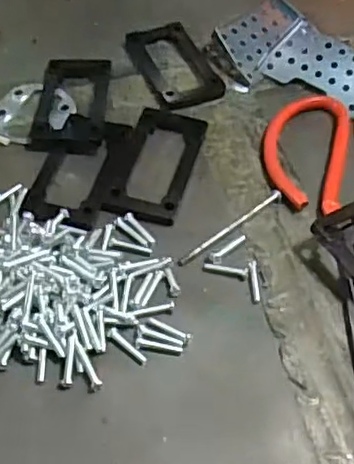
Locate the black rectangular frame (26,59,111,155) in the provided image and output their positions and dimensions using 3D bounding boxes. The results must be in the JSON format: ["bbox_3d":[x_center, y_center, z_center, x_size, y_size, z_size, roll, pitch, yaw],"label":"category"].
[{"bbox_3d":[-0.064,-0.079,0.392,0.043,0.009,0.075,4,55,0],"label":"black rectangular frame"}]

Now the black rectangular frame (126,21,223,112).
[{"bbox_3d":[-0.003,-0.110,0.421,0.046,0.005,0.076,-19,58,-16],"label":"black rectangular frame"}]

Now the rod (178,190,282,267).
[{"bbox_3d":[0.030,-0.003,0.346,0.074,0.004,0.006,-34,63,-24],"label":"rod"}]

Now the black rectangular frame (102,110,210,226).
[{"bbox_3d":[-0.011,-0.041,0.371,0.040,0.005,0.084,14,55,7],"label":"black rectangular frame"}]

